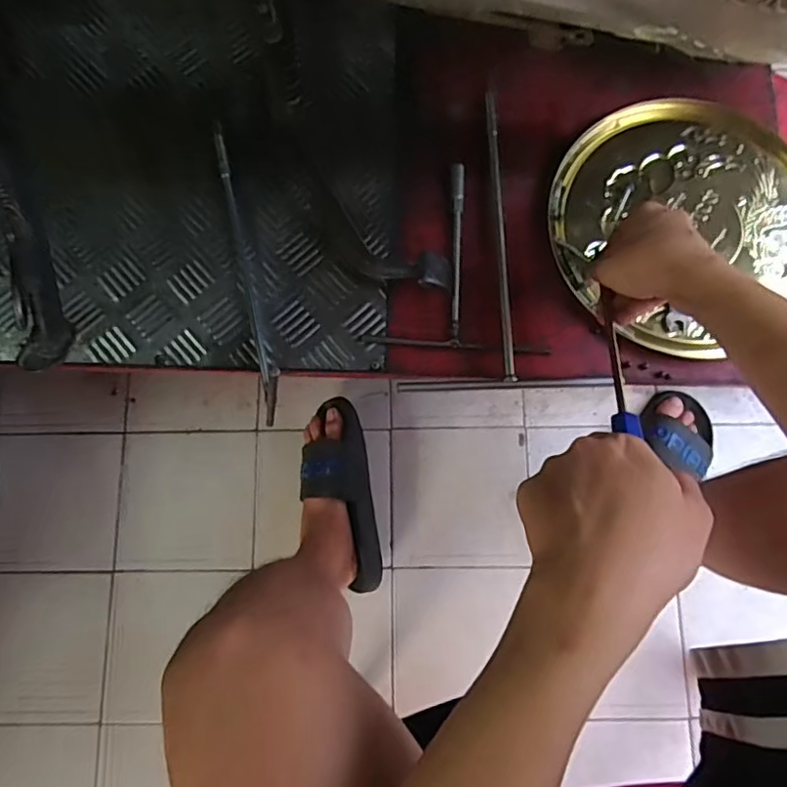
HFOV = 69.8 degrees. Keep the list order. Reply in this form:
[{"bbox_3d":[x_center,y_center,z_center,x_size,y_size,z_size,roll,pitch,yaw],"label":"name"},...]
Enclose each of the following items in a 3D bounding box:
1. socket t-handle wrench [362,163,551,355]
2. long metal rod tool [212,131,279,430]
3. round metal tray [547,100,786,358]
[{"bbox_3d":[0.062,-0.133,0.538,0.167,0.017,0.195,3,79,2],"label":"socket t-handle wrench"},{"bbox_3d":[-0.138,-0.118,0.532,0.015,0.013,0.300,-13,79,-2],"label":"long metal rod tool"},{"bbox_3d":[0.279,-0.171,0.541,0.255,0.021,0.248,0,79,1],"label":"round metal tray"}]

